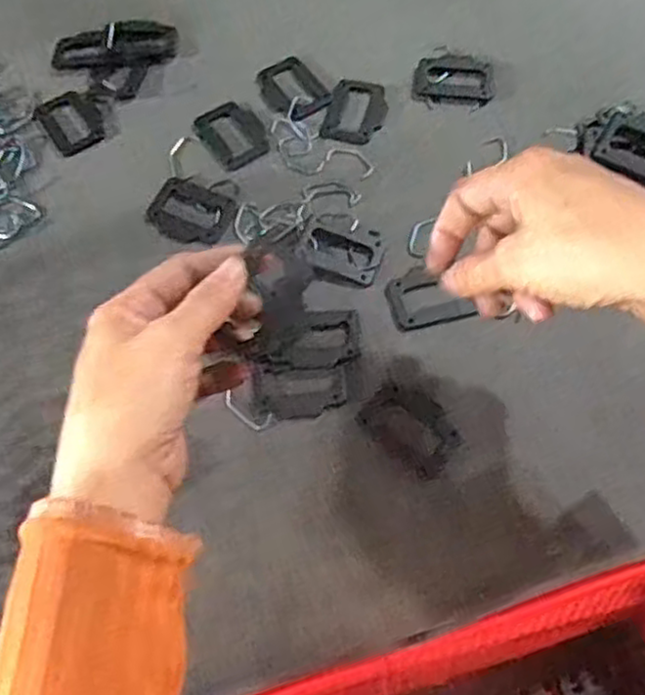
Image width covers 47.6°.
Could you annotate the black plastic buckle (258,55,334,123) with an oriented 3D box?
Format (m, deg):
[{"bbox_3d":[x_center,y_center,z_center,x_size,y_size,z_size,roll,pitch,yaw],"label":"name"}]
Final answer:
[{"bbox_3d":[-0.021,-0.178,0.497,0.037,0.004,0.056,-32,65,-12],"label":"black plastic buckle"}]

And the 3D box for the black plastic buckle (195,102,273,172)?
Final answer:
[{"bbox_3d":[-0.059,-0.143,0.484,0.040,0.004,0.054,-33,66,-12],"label":"black plastic buckle"}]

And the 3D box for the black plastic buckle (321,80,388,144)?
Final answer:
[{"bbox_3d":[0.022,-0.157,0.485,0.039,0.004,0.051,12,65,10],"label":"black plastic buckle"}]

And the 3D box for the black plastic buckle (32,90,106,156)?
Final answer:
[{"bbox_3d":[-0.170,-0.154,0.495,0.036,0.004,0.053,-31,65,-11],"label":"black plastic buckle"}]

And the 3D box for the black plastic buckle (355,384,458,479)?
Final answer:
[{"bbox_3d":[0.048,0.042,0.391,0.051,0.004,0.036,39,72,20],"label":"black plastic buckle"}]

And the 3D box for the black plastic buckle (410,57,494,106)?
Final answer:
[{"bbox_3d":[0.088,-0.181,0.493,0.053,0.004,0.042,3,63,6],"label":"black plastic buckle"}]

